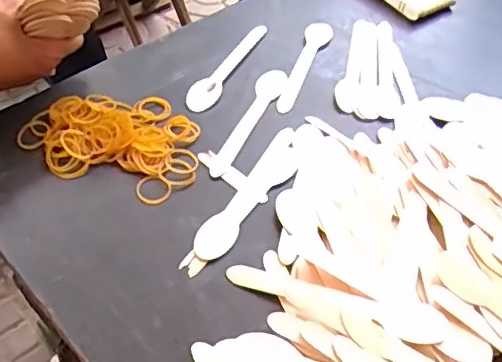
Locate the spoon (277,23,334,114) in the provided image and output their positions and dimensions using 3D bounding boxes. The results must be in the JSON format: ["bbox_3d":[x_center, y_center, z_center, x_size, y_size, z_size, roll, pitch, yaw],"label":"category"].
[{"bbox_3d":[0.057,-0.121,0.582,0.026,0.006,0.148,17,50,10],"label":"spoon"}]

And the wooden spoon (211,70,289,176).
[{"bbox_3d":[0.001,-0.058,0.522,0.026,0.004,0.151,17,51,10],"label":"wooden spoon"}]

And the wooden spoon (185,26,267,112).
[{"bbox_3d":[-0.018,-0.118,0.572,0.028,0.004,0.147,27,53,18],"label":"wooden spoon"}]

